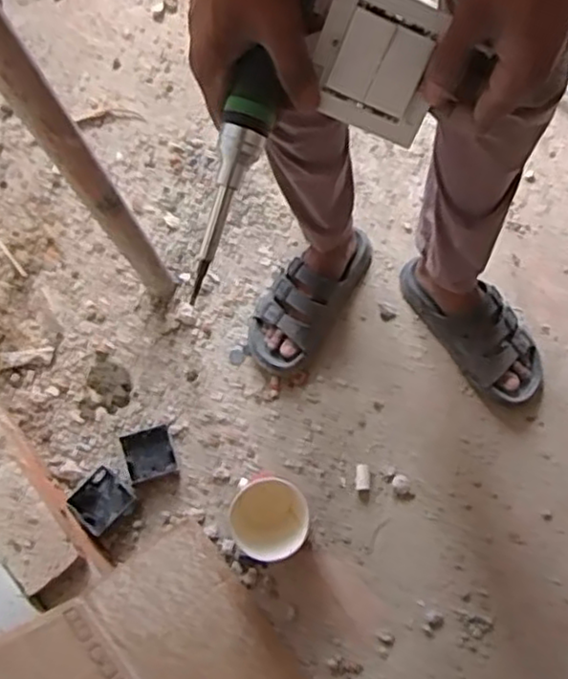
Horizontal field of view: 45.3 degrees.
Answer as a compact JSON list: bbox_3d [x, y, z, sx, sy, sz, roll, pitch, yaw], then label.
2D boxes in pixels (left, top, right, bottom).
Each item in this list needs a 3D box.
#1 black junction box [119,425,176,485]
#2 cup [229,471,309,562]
[{"bbox_3d":[-0.199,0.169,1.009,0.066,0.030,0.071,-19,74,-3],"label":"black junction box"},{"bbox_3d":[-0.020,0.252,0.976,0.106,0.102,0.123,-20,73,-4],"label":"cup"}]

